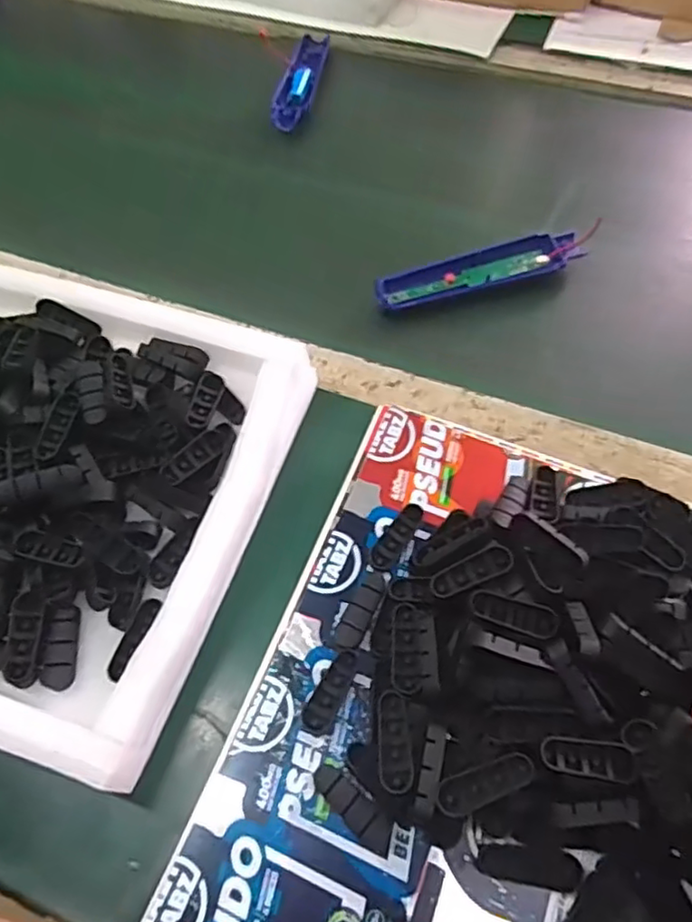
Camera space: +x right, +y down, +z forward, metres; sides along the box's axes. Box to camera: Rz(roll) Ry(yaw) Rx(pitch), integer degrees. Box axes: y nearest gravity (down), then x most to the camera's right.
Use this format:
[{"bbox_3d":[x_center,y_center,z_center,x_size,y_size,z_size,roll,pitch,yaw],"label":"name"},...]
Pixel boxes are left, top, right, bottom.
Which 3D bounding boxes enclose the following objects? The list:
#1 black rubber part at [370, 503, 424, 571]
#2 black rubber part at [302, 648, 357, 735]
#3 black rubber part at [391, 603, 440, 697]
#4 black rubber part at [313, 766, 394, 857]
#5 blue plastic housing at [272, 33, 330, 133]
[{"bbox_3d":[0.032,0.048,0.391,0.014,0.008,0.047,32,68,18],"label":"black rubber part"},{"bbox_3d":[-0.009,0.129,0.350,0.016,0.006,0.047,21,65,14],"label":"black rubber part"},{"bbox_3d":[0.037,0.103,0.343,0.024,0.023,0.048,0,62,3],"label":"black rubber part"},{"bbox_3d":[0.004,0.177,0.319,0.050,0.010,0.016,38,70,20],"label":"black rubber part"},{"bbox_3d":[-0.046,-0.398,0.652,0.039,0.013,0.158,9,63,8],"label":"blue plastic housing"}]

